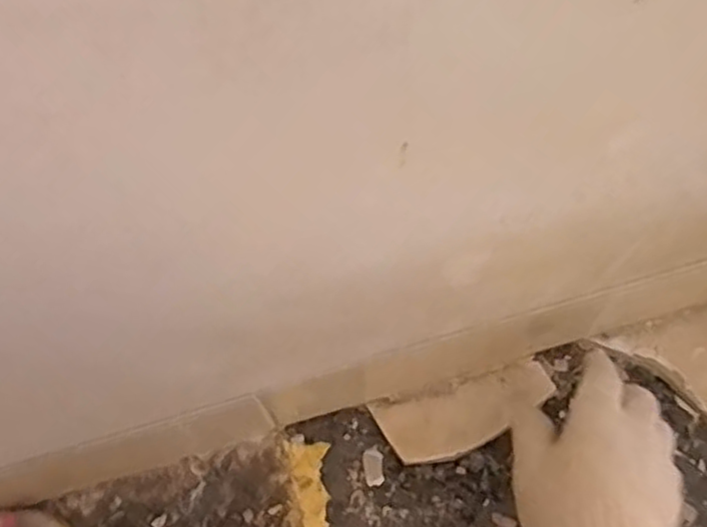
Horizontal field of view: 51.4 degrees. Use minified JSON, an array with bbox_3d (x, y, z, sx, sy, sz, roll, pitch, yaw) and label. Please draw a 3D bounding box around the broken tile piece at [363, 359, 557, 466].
[{"bbox_3d":[0.088,0.115,0.570,0.136,0.005,0.054,-18,64,-6],"label":"broken tile piece"}]

